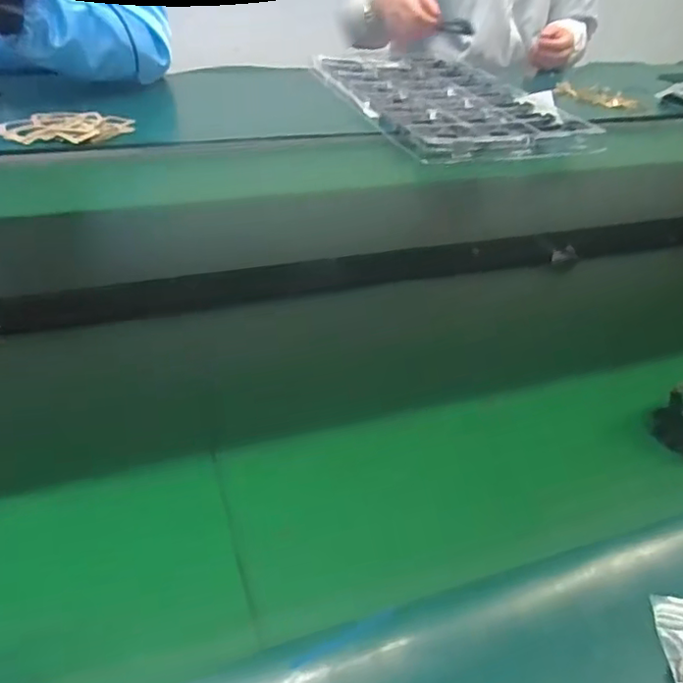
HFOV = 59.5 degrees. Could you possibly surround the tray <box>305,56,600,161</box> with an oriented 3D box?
[{"bbox_3d":[0.167,-0.413,0.987,0.313,0.024,0.494,-10,43,-21],"label":"tray"}]

